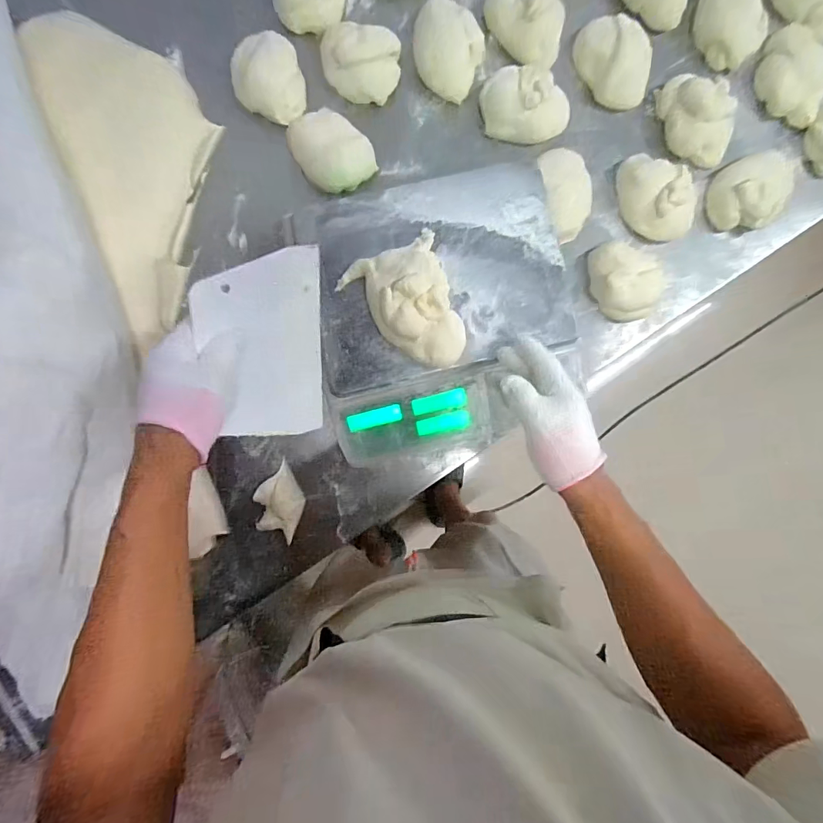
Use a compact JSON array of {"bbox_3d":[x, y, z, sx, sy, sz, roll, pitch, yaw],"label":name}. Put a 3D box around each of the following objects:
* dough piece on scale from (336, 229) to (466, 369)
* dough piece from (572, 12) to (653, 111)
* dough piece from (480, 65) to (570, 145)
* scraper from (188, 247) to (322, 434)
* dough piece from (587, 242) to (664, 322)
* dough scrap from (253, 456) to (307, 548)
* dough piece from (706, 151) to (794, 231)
[{"bbox_3d":[0.001,-0.119,0.498,0.112,0.052,0.148,-26,90,-5],"label":"dough piece on scale"},{"bbox_3d":[0.289,-0.498,0.625,0.079,0.039,0.127,-39,92,-5],"label":"dough piece"},{"bbox_3d":[0.159,-0.429,0.617,0.122,0.047,0.085,17,87,-4],"label":"dough piece"},{"bbox_3d":[-0.137,-0.056,0.419,0.122,0.005,0.182,-19,121,-42],"label":"scraper"},{"bbox_3d":[0.307,-0.185,0.623,0.104,0.048,0.113,-10,89,-5],"label":"dough piece"},{"bbox_3d":[-0.183,0.122,0.612,0.067,0.015,0.098,16,89,-3],"label":"dough scrap"},{"bbox_3d":[0.475,-0.306,0.619,0.090,0.056,0.097,0,88,-5],"label":"dough piece"}]

